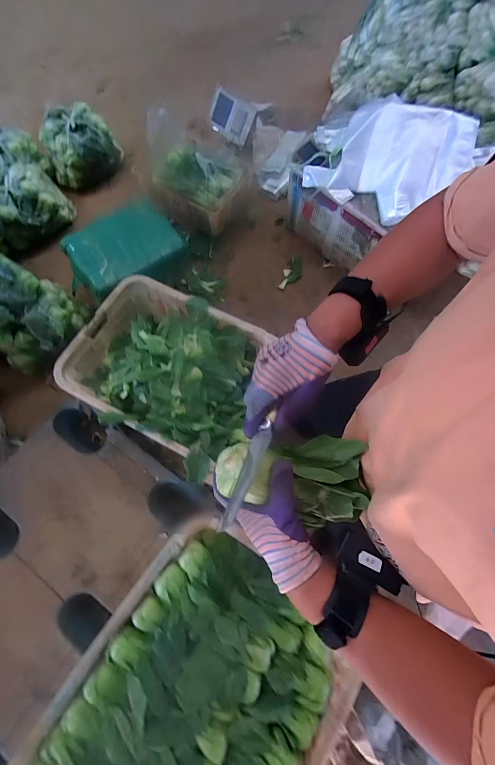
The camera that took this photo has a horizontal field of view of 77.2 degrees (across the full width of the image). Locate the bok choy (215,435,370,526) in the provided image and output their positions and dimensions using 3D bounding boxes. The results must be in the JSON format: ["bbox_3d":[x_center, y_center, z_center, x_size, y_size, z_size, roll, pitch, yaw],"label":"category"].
[{"bbox_3d":[0.054,0.107,0.360,0.178,0.063,0.098,10,69,-10],"label":"bok choy"}]

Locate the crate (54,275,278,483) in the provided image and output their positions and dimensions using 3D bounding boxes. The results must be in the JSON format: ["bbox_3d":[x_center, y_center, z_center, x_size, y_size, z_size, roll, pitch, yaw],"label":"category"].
[{"bbox_3d":[-0.243,-0.033,1.065,0.635,0.226,0.504,30,73,9],"label":"crate"}]

